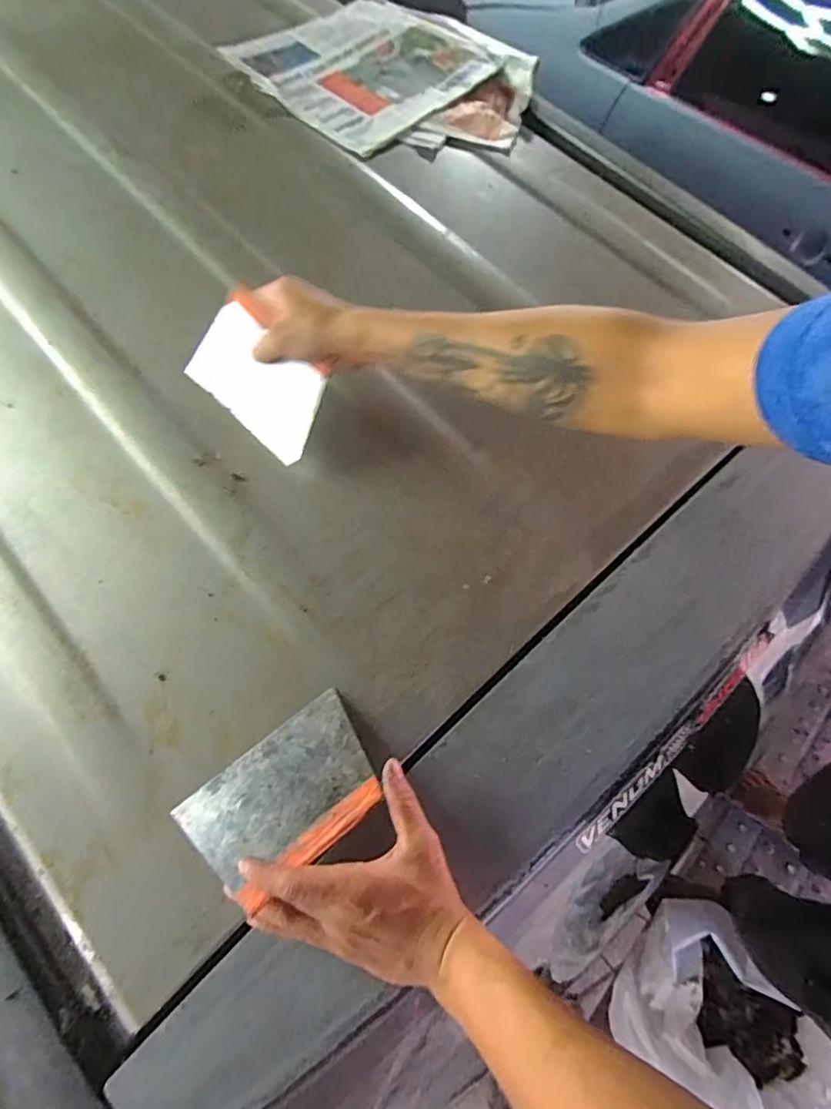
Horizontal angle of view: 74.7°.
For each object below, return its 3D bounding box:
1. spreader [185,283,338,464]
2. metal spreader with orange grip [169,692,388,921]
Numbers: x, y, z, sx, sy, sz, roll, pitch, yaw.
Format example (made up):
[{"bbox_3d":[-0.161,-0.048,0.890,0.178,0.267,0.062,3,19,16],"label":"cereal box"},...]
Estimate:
[{"bbox_3d":[-0.143,-0.163,0.512,0.137,0.011,0.094,44,112,-3],"label":"spreader"},{"bbox_3d":[-0.098,0.181,0.409,0.139,0.006,0.099,-35,52,-17],"label":"metal spreader with orange grip"}]

